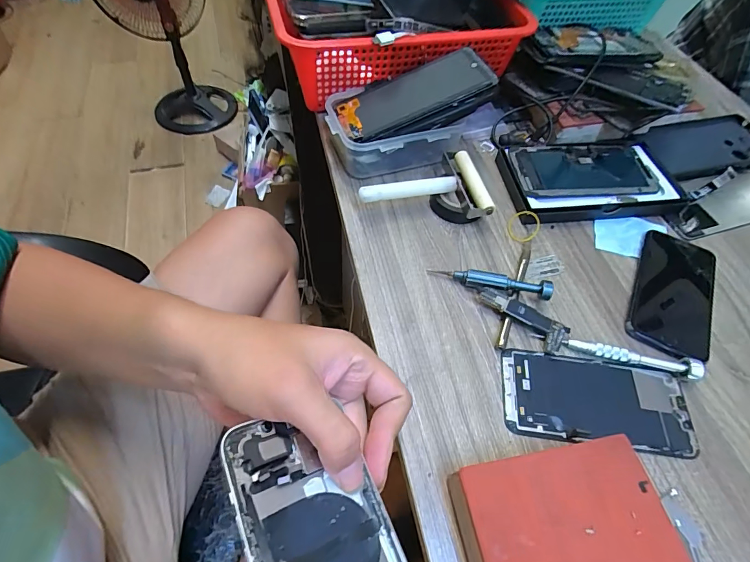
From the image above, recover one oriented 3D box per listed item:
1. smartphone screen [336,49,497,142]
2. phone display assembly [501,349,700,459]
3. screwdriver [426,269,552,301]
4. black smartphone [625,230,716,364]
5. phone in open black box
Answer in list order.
[{"bbox_3d":[0.039,-0.188,0.404,0.152,0.010,0.069,-21,57,6],"label":"smartphone screen"},{"bbox_3d":[0.171,0.092,0.307,0.141,0.006,0.067,7,56,1],"label":"phone display assembly"},{"bbox_3d":[0.102,0.001,0.353,0.104,0.021,0.012,14,57,6],"label":"screwdriver"},{"bbox_3d":[0.275,0.011,0.365,0.065,0.005,0.134,26,59,14],"label":"black smartphone"},{"bbox_3d":[0.230,-0.111,0.431,0.176,0.024,0.101,-5,57,-7],"label":"phone in open black box"}]

